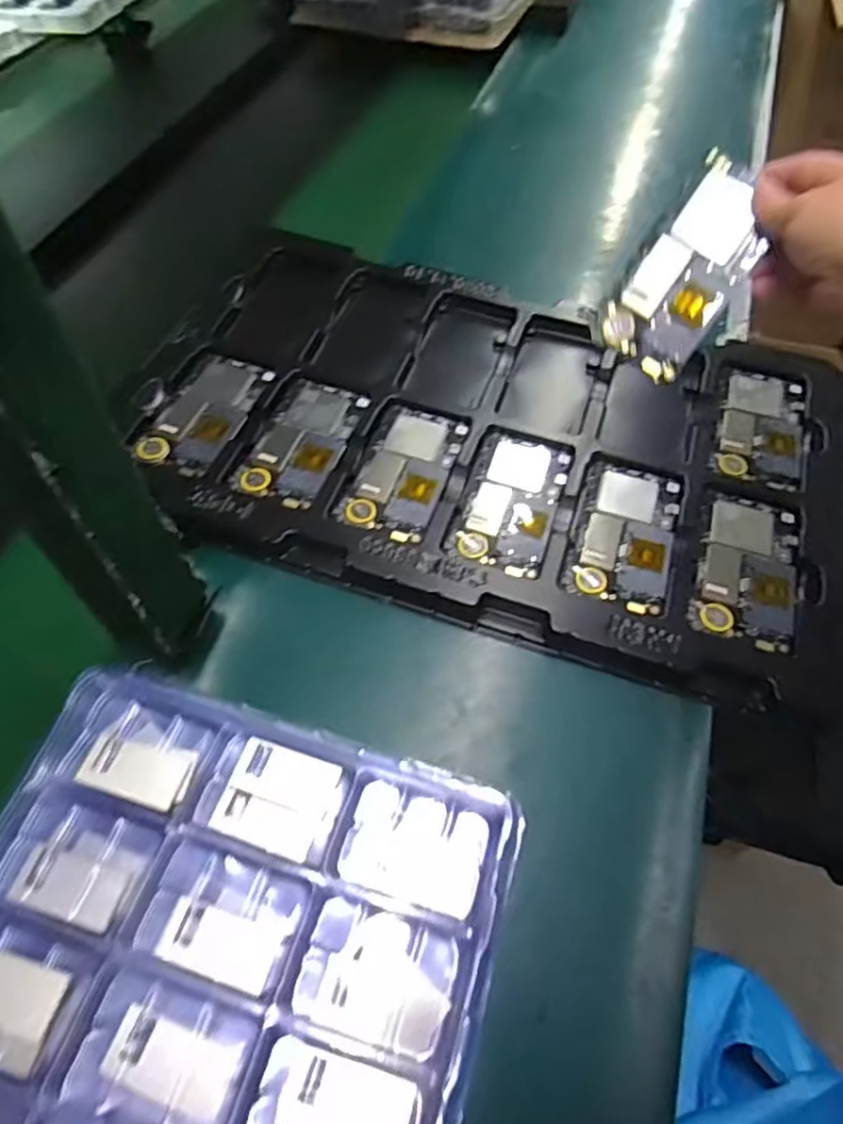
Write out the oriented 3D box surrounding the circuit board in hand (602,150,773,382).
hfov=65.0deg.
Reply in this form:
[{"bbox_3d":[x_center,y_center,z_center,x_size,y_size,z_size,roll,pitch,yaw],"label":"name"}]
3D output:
[{"bbox_3d":[0.168,-0.180,0.412,0.060,0.010,0.117,38,109,12],"label":"circuit board in hand"}]

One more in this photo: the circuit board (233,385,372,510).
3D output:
[{"bbox_3d":[-0.091,-0.095,0.505,0.065,0.006,0.121,16,59,11],"label":"circuit board"}]

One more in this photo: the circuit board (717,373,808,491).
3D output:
[{"bbox_3d":[0.276,-0.110,0.533,0.063,0.007,0.123,16,59,11],"label":"circuit board"}]

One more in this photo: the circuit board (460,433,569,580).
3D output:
[{"bbox_3d":[0.068,-0.044,0.483,0.063,0.007,0.122,13,58,9],"label":"circuit board"}]

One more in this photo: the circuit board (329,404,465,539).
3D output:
[{"bbox_3d":[-0.012,-0.068,0.493,0.068,0.004,0.120,16,57,9],"label":"circuit board"}]

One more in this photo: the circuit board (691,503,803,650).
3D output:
[{"bbox_3d":[0.227,0.004,0.457,0.063,0.006,0.120,17,59,12],"label":"circuit board"}]

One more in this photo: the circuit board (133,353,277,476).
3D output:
[{"bbox_3d":[-0.166,-0.116,0.516,0.063,0.008,0.122,16,59,11],"label":"circuit board"}]

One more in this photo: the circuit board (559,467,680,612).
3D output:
[{"bbox_3d":[0.146,-0.022,0.469,0.064,0.004,0.124,16,59,11],"label":"circuit board"}]

